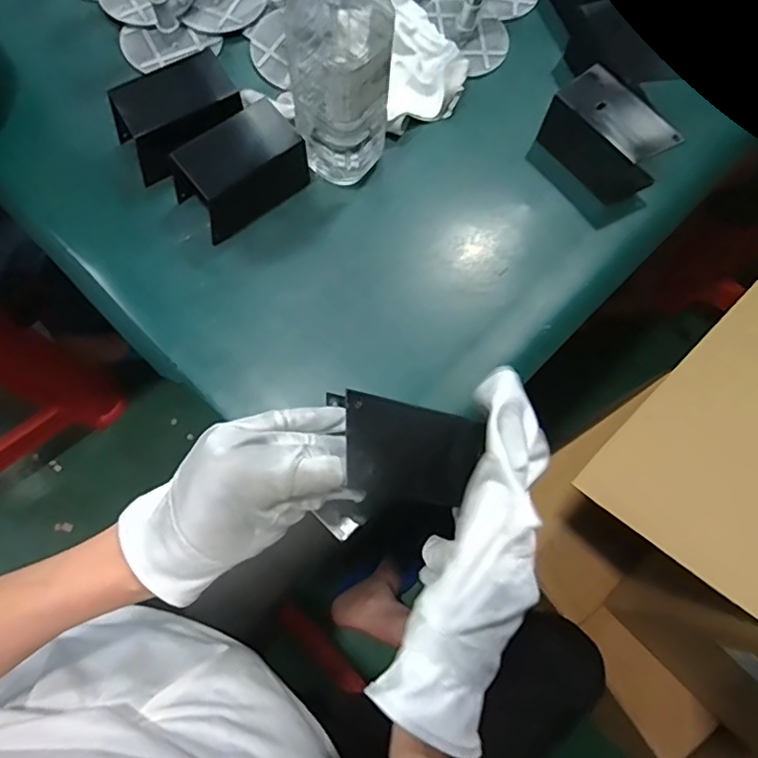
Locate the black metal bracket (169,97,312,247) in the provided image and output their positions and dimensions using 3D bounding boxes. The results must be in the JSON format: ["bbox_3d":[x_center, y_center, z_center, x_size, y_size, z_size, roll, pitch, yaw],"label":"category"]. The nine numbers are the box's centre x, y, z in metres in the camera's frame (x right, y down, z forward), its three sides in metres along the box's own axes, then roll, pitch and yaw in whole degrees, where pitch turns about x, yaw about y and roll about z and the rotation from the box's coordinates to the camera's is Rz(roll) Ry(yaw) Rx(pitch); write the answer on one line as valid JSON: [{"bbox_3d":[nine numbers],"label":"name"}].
[{"bbox_3d":[-0.116,-0.175,0.474,0.099,0.060,0.061,-35,78,-12],"label":"black metal bracket"}]

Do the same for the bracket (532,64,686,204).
[{"bbox_3d":[0.202,-0.214,0.505,0.062,0.055,0.102,-43,79,-13],"label":"bracket"}]

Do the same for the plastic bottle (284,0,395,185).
[{"bbox_3d":[-0.026,-0.226,0.422,0.055,0.194,0.066,41,76,9],"label":"plastic bottle"}]

